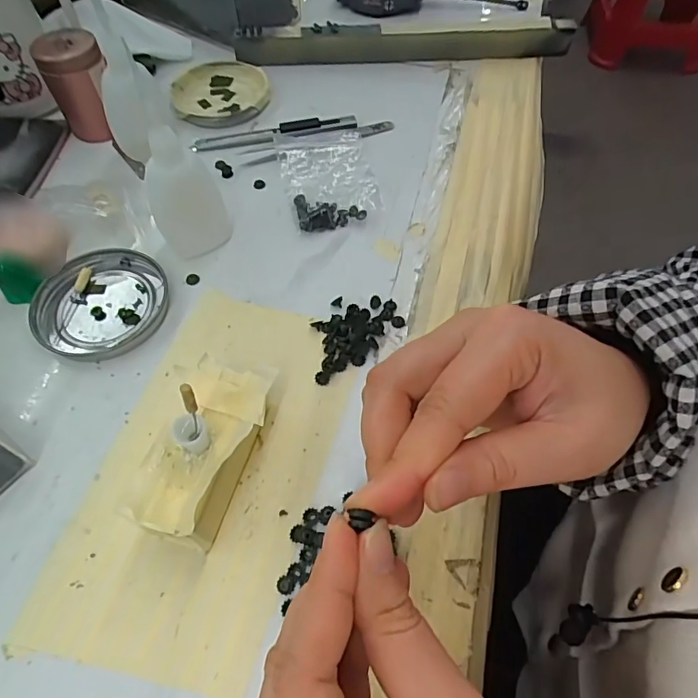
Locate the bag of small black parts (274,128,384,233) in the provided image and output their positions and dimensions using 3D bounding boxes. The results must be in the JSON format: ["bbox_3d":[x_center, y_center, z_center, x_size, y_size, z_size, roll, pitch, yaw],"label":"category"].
[{"bbox_3d":[-0.016,-0.128,0.357,0.064,0.014,0.097,-9,59,-7],"label":"bag of small black parts"}]

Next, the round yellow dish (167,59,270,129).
[{"bbox_3d":[-0.107,-0.215,0.415,0.079,0.011,0.082,0,59,-1],"label":"round yellow dish"}]

